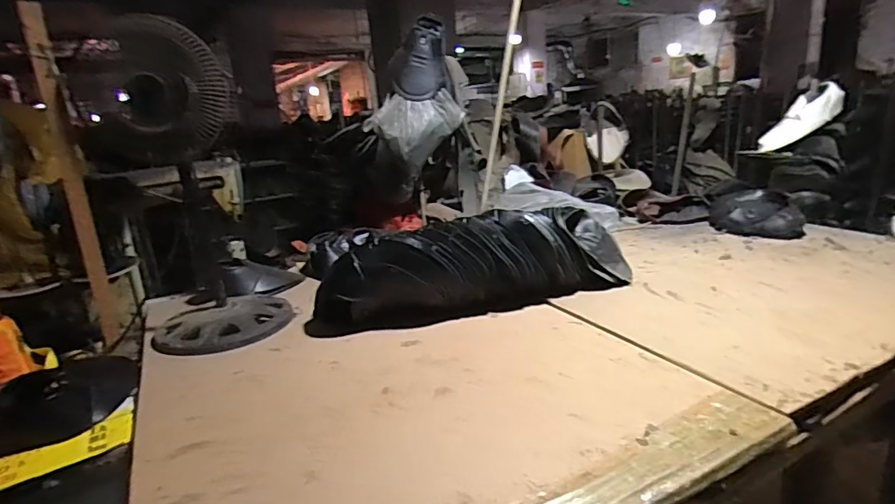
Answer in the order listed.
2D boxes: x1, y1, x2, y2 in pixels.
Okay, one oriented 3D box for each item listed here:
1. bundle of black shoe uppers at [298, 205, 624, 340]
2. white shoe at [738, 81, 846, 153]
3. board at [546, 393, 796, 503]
[{"bbox_3d":[0.071,0.022,1.189,0.777,0.179,0.191,-9,19,-17],"label":"bundle of black shoe uppers"},{"bbox_3d":[1.101,-0.410,1.595,0.076,0.107,0.272,-24,-16,-45],"label":"white shoe"},{"bbox_3d":[0.253,0.281,0.635,0.480,0.014,0.096,-14,19,-27],"label":"board"}]

